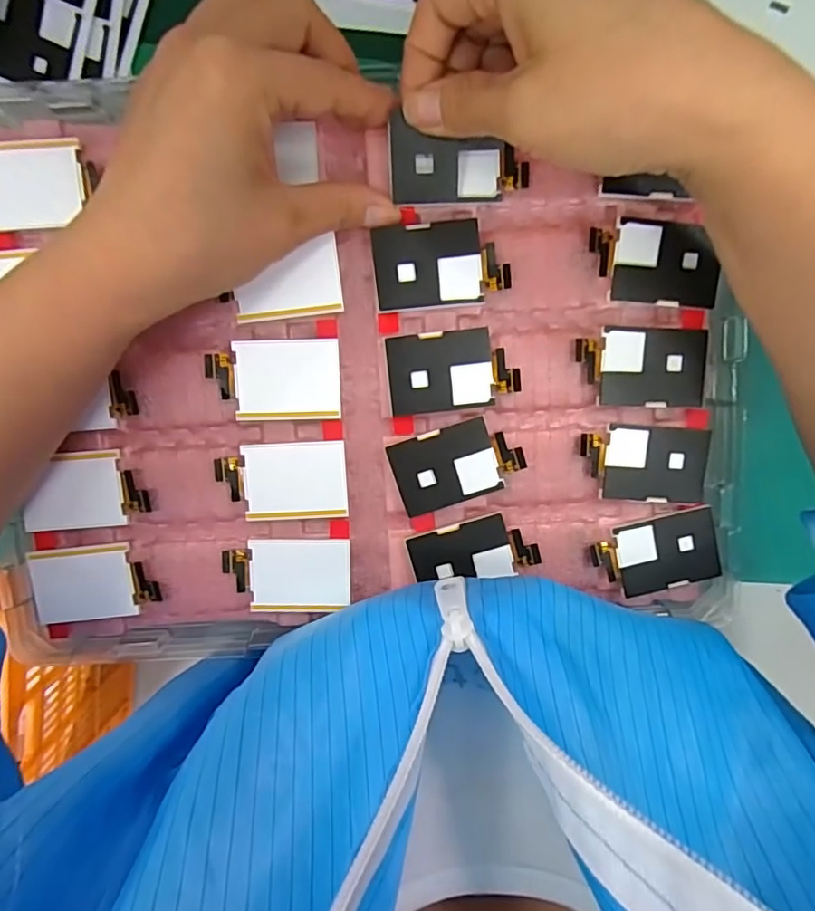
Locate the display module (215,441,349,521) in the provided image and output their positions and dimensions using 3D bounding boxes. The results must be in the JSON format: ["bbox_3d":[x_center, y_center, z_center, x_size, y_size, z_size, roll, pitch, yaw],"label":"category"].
[{"bbox_3d":[-0.056,0.012,0.248,0.057,0.005,0.035,-3,97,0],"label":"display module"}]

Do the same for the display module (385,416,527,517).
[{"bbox_3d":[0.023,0.004,0.248,0.057,0.004,0.034,-17,97,2],"label":"display module"}]

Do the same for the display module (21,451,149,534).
[{"bbox_3d":[-0.146,0.016,0.248,0.053,0.006,0.034,-4,97,0],"label":"display module"}]

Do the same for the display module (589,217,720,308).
[{"bbox_3d":[0.107,-0.084,0.236,0.055,0.005,0.034,6,97,-1],"label":"display module"}]

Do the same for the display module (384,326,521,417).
[{"bbox_3d":[0.020,-0.038,0.242,0.056,0.004,0.034,-7,97,0],"label":"display module"}]

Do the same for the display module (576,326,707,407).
[{"bbox_3d":[0.105,-0.040,0.244,0.057,0.004,0.035,1,97,-1],"label":"display module"}]

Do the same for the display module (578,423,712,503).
[{"bbox_3d":[0.109,0.004,0.250,0.057,0.004,0.035,4,97,-1],"label":"display module"}]

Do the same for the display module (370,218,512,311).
[{"bbox_3d":[0.015,-0.083,0.236,0.057,0.005,0.034,-5,97,0],"label":"display module"}]

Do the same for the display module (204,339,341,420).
[{"bbox_3d":[-0.059,-0.034,0.244,0.057,0.005,0.035,-1,97,0],"label":"display module"}]

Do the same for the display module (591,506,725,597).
[{"bbox_3d":[0.117,0.047,0.256,0.056,0.004,0.035,-14,97,1],"label":"display module"}]

